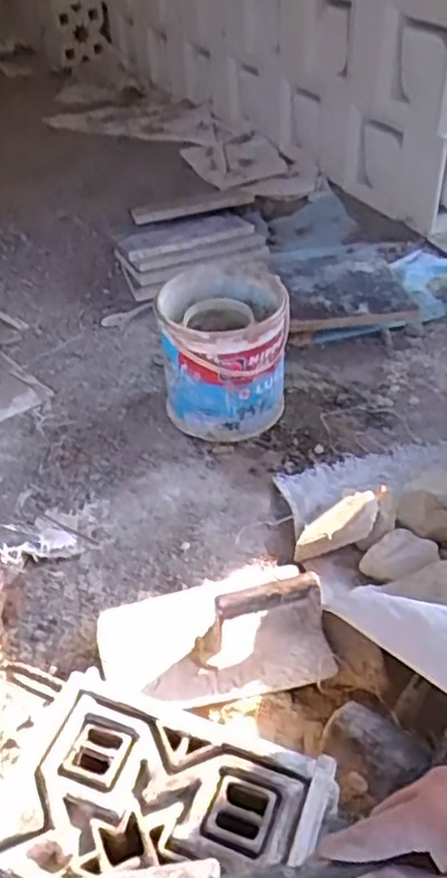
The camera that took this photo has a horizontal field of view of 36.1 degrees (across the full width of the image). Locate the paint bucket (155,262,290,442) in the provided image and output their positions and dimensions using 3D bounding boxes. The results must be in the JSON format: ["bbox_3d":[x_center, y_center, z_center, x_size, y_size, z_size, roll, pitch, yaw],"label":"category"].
[{"bbox_3d":[0.003,-0.114,0.991,0.171,0.206,0.166,-2,40,2],"label":"paint bucket"}]

